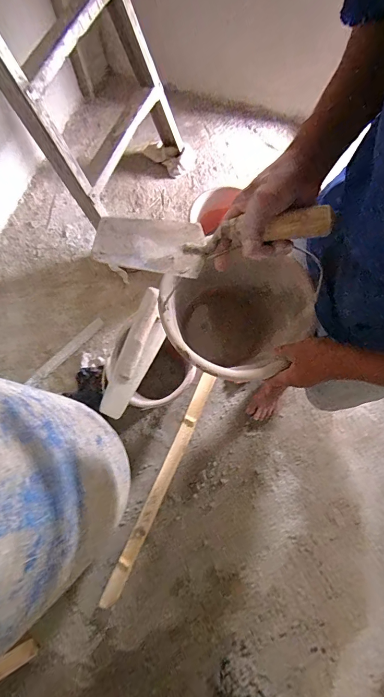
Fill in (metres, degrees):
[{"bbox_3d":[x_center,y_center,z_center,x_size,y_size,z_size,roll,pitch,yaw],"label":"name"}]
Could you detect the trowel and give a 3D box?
[{"bbox_3d":[0.019,-0.138,0.426,0.280,0.064,0.086,-2,74,15],"label":"trowel"}]

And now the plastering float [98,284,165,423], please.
[{"bbox_3d":[-0.171,0.016,1.036,0.111,0.061,0.400,21,76,6],"label":"plastering float"}]

